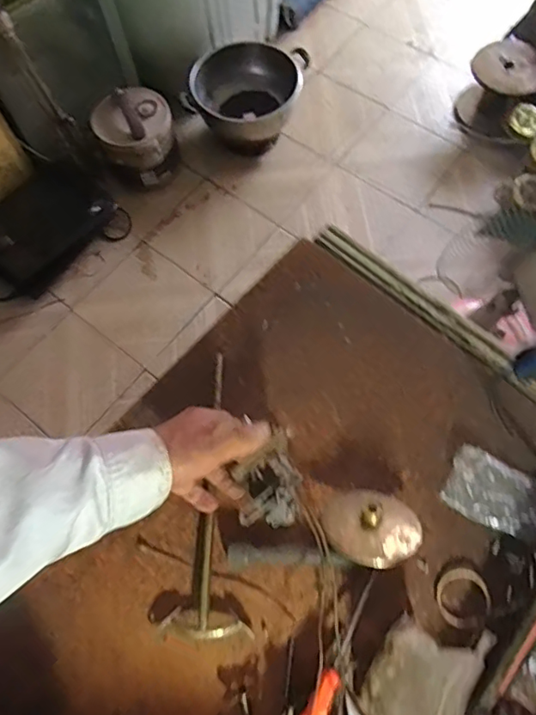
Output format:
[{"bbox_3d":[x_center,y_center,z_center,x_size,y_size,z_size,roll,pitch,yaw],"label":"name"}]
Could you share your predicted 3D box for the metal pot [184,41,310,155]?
[{"bbox_3d":[-0.065,-0.806,1.704,0.393,0.235,0.251,-19,69,-6],"label":"metal pot"}]

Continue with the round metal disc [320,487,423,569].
[{"bbox_3d":[0.102,0.161,0.529,0.092,0.022,0.091,2,30,-1],"label":"round metal disc"}]

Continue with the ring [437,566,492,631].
[{"bbox_3d":[0.197,0.243,0.541,0.053,0.013,0.053,-1,68,2],"label":"ring"}]

